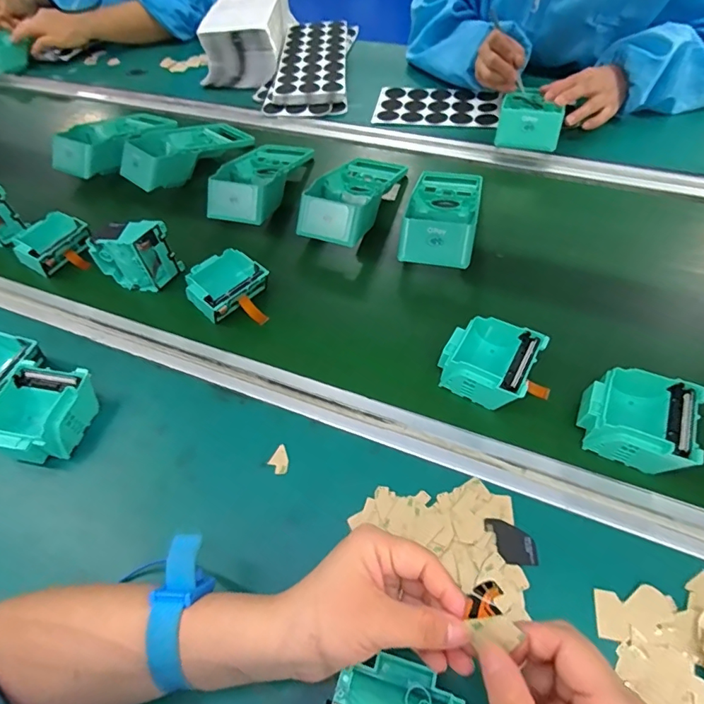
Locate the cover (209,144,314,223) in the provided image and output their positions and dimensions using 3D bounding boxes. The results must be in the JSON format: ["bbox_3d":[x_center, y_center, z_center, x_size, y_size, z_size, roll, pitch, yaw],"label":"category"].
[{"bbox_3d":[-0.121,-0.236,0.621,0.098,0.048,0.183,12,56,12],"label":"cover"}]

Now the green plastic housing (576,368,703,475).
[{"bbox_3d":[0.234,0.056,0.383,0.081,0.040,0.073,18,57,16],"label":"green plastic housing"}]

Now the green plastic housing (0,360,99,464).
[{"bbox_3d":[-0.281,0.055,0.418,0.075,0.042,0.078,8,55,9],"label":"green plastic housing"}]

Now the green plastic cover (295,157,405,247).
[{"bbox_3d":[0.003,-0.201,0.582,0.092,0.055,0.195,21,58,18],"label":"green plastic cover"}]

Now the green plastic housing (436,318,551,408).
[{"bbox_3d":[0.126,0.009,0.425,0.077,0.035,0.075,23,59,19],"label":"green plastic housing"}]

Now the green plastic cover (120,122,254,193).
[{"bbox_3d":[-0.243,-0.295,0.671,0.110,0.053,0.205,35,63,25],"label":"green plastic cover"}]

